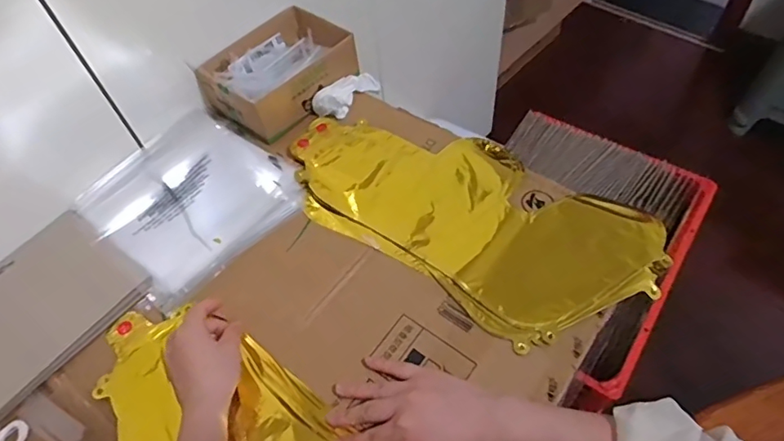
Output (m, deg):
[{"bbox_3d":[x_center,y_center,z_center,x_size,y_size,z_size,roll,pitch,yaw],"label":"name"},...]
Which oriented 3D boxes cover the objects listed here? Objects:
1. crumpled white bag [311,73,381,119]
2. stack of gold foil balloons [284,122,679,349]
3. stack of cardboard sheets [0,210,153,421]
[{"bbox_3d":[-0.063,-0.178,0.725,0.046,0.038,0.116,30,47,22],"label":"crumpled white bag"},{"bbox_3d":[0.074,-0.018,0.601,0.429,0.020,0.207,30,62,22],"label":"stack of gold foil balloons"},{"bbox_3d":[-0.385,0.096,0.561,0.158,0.014,0.201,32,63,23],"label":"stack of cardboard sheets"}]

